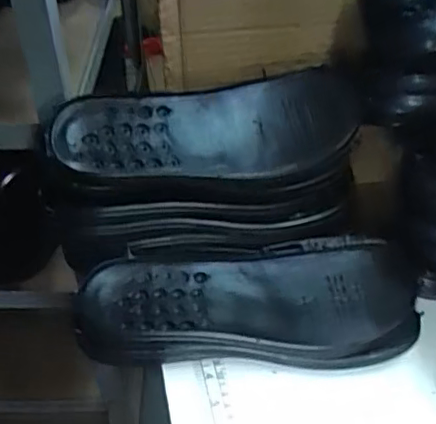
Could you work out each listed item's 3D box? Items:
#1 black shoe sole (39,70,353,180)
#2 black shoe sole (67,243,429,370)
[{"bbox_3d":[-0.012,-0.075,0.544,0.273,0.030,0.101,-7,64,-8],"label":"black shoe sole"},{"bbox_3d":[0.027,0.075,0.517,0.281,0.034,0.116,-1,41,-1],"label":"black shoe sole"}]

